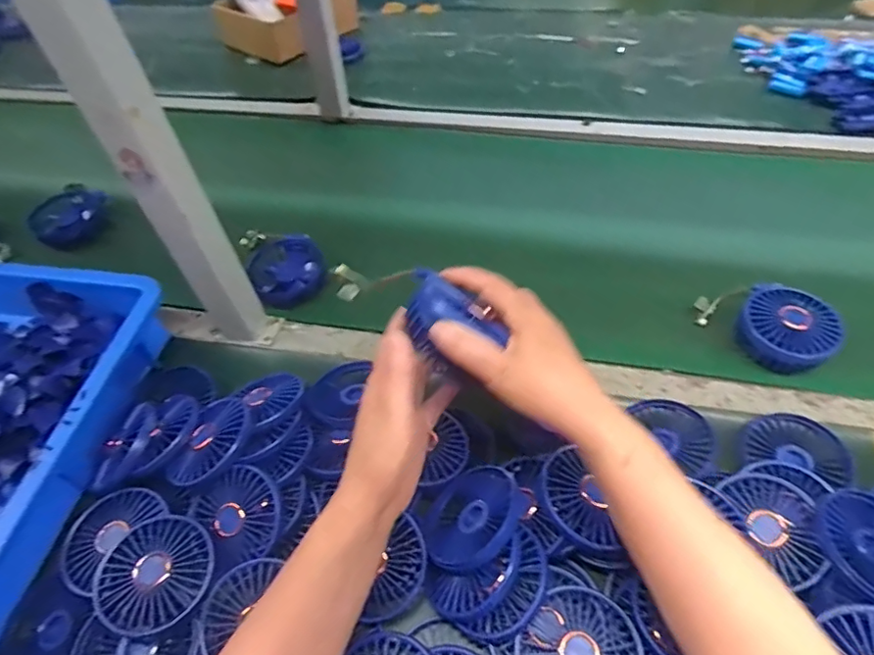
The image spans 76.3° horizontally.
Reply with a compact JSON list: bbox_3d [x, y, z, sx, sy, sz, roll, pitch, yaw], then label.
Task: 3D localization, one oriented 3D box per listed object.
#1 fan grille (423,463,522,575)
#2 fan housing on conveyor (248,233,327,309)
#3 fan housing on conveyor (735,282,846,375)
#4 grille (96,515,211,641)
[{"bbox_3d":[0.030,0.153,0.452,0.090,0.014,0.088,-48,24,-16],"label":"fan grille"},{"bbox_3d":[-0.181,-0.070,0.679,0.087,0.031,0.103,-22,52,-12],"label":"fan housing on conveyor"},{"bbox_3d":[0.357,0.000,0.567,0.087,0.036,0.090,-3,51,3],"label":"fan housing on conveyor"},{"bbox_3d":[-0.224,0.192,0.439,0.085,0.016,0.085,-2,58,3],"label":"grille"}]

